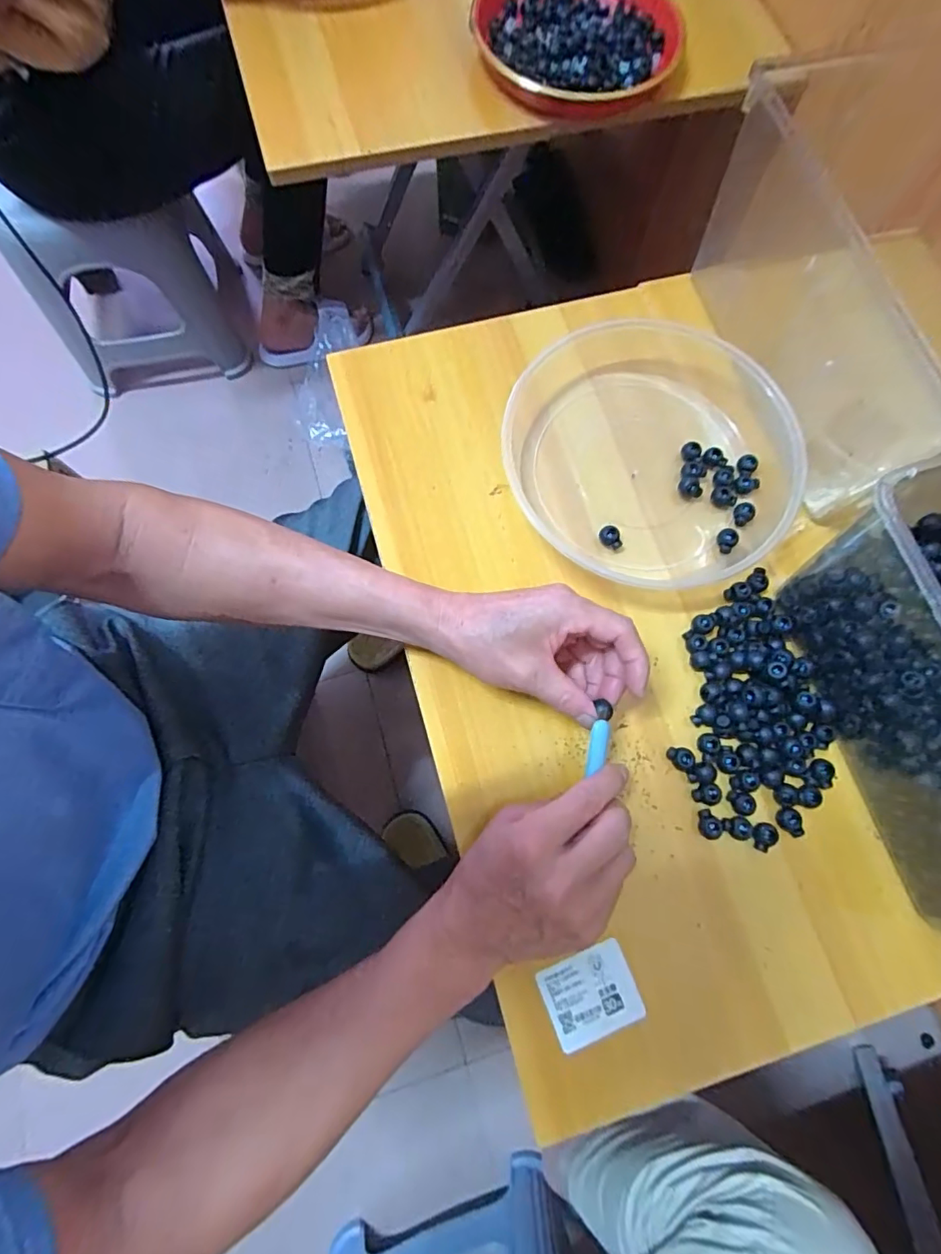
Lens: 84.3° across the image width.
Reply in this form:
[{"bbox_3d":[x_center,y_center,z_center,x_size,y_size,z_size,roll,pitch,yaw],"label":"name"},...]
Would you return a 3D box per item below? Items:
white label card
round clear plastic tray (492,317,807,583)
[{"bbox_3d":[0.078,0.239,0.336,0.059,0.004,0.049,-20,77,-5],"label":"white label card"},{"bbox_3d":[0.150,-0.139,0.415,0.224,0.039,0.217,0,76,0],"label":"round clear plastic tray"}]

